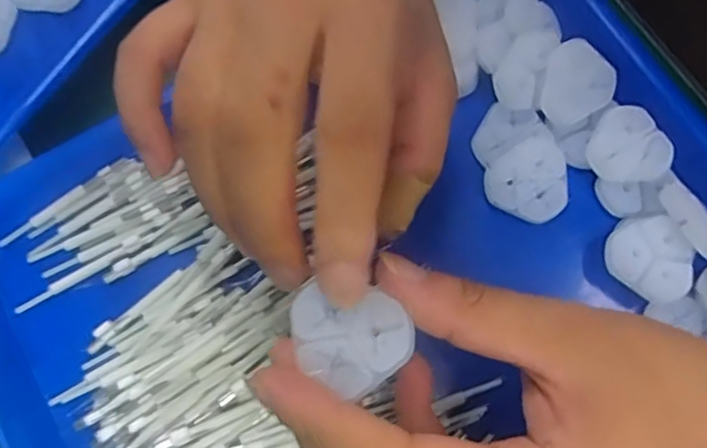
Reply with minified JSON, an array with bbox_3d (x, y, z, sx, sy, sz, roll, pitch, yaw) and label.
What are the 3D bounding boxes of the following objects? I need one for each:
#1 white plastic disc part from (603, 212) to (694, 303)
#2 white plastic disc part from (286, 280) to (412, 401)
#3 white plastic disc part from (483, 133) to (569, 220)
[{"bbox_3d":[0.130,0.015,0.282,0.034,0.009,0.038,-31,76,-6],"label":"white plastic disc part"},{"bbox_3d":[-0.002,0.032,0.194,0.031,0.004,0.035,-37,76,-8],"label":"white plastic disc part"},{"bbox_3d":[0.080,-0.019,0.296,0.038,0.010,0.035,-28,75,-6],"label":"white plastic disc part"}]

